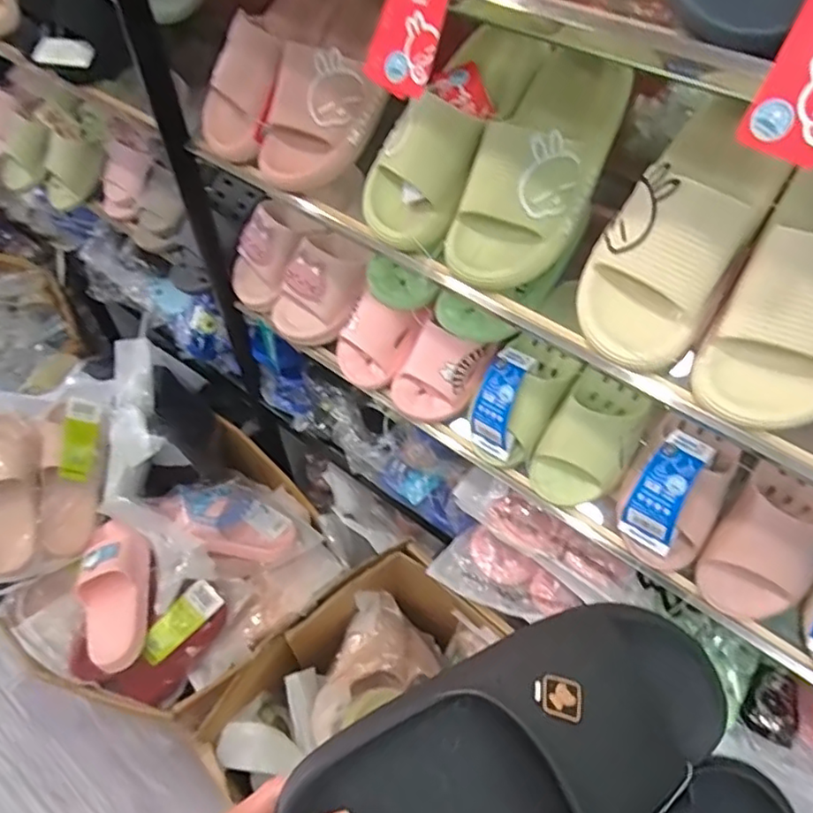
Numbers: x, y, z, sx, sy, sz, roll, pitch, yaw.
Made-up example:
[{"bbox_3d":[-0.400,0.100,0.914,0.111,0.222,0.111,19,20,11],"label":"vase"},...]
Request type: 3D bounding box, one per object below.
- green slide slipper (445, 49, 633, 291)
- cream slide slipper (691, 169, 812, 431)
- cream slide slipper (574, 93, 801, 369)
[{"bbox_3d":[0.124,-0.226,0.571,0.102,0.066,0.236,30,93,22],"label":"green slide slipper"},{"bbox_3d":[0.313,-0.095,0.464,0.103,0.075,0.229,29,90,22],"label":"cream slide slipper"},{"bbox_3d":[0.225,-0.149,0.509,0.104,0.065,0.228,29,91,21],"label":"cream slide slipper"}]

